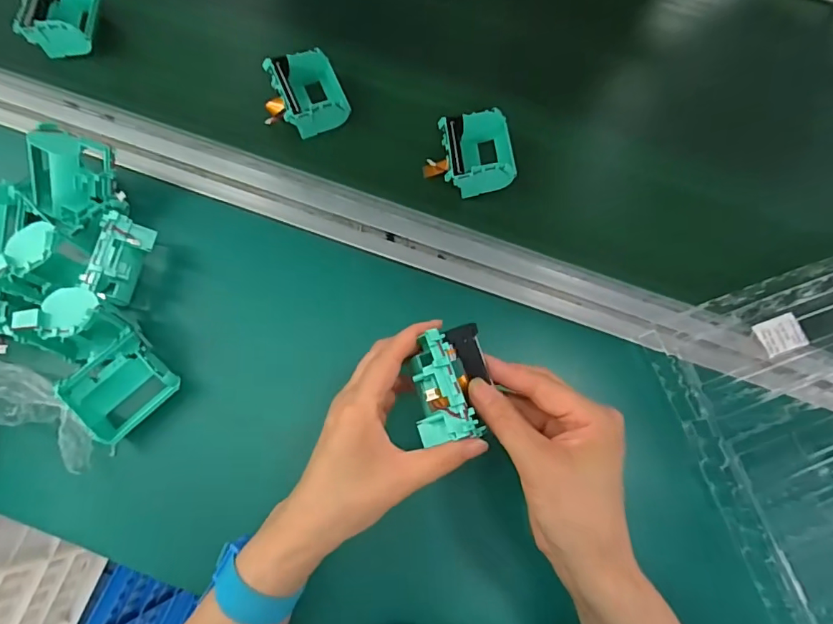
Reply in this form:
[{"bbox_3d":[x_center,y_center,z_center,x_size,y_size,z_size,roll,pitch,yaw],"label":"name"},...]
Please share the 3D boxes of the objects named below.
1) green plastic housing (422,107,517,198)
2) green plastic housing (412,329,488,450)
[{"bbox_3d":[0.048,-0.146,0.443,0.076,0.049,0.079,-3,74,-1],"label":"green plastic housing"},{"bbox_3d":[0.014,0.048,0.301,0.034,0.021,0.065,-12,68,-4],"label":"green plastic housing"}]

